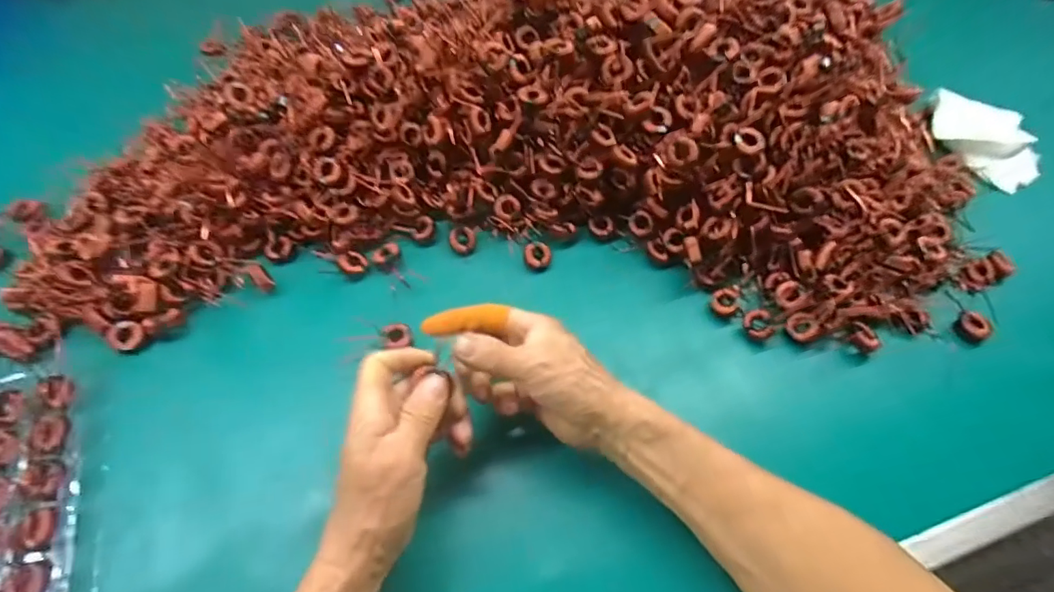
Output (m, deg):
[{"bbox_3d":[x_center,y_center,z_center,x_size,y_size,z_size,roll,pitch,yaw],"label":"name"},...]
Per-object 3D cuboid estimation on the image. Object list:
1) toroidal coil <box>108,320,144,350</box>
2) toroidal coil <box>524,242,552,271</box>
[{"bbox_3d":[-0.334,0.034,0.414,0.024,0.014,0.024,2,58,-3],"label":"toroidal coil"},{"bbox_3d":[0.011,-0.039,0.481,0.026,0.010,0.025,2,58,-3],"label":"toroidal coil"}]

